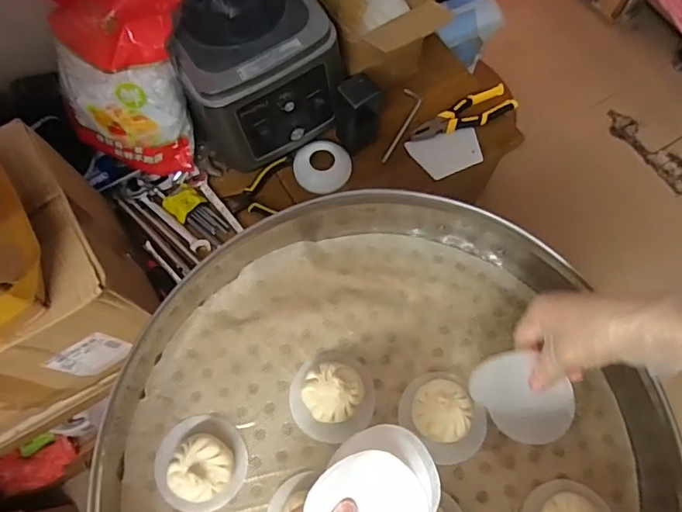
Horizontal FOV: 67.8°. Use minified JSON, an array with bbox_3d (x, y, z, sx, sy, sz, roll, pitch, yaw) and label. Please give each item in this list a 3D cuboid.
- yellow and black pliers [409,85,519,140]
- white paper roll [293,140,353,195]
[{"bbox_3d":[0.206,-0.238,0.863,0.184,0.018,0.057,-25,72,-10],"label":"yellow and black pliers"},{"bbox_3d":[-0.030,-0.145,0.828,0.091,0.028,0.081,-12,70,-5],"label":"white paper roll"}]

